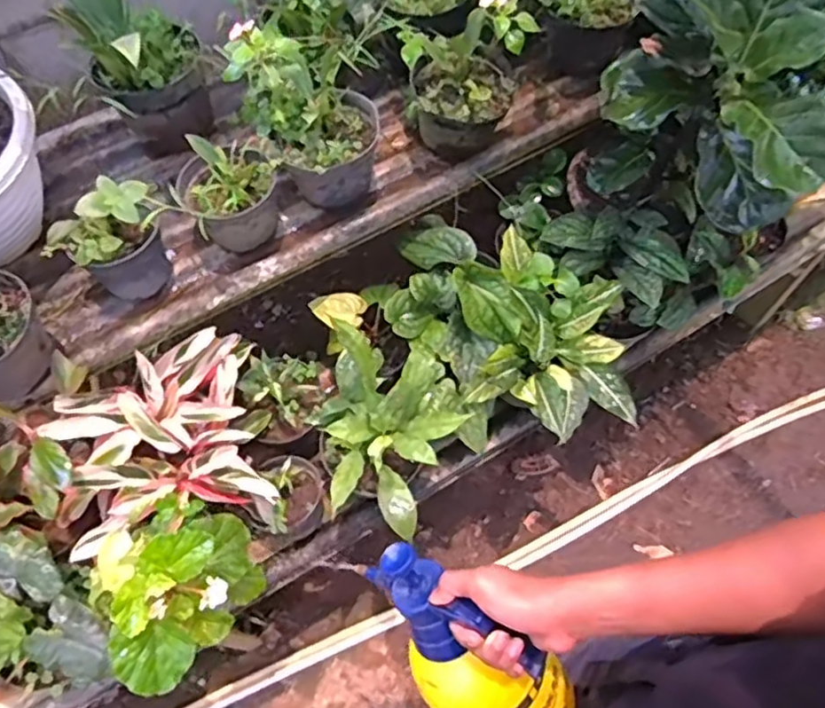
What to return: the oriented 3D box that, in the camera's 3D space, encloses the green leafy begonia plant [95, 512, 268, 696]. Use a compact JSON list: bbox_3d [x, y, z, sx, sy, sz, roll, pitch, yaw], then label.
[{"bbox_3d":[-0.317,0.308,0.893,0.203,0.221,0.221,-27,65,-12],"label":"green leafy begonia plant"}]

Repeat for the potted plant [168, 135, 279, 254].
[{"bbox_3d":[-0.297,-0.256,1.074,0.159,0.145,0.179,-32,66,-15],"label":"potted plant"}]

